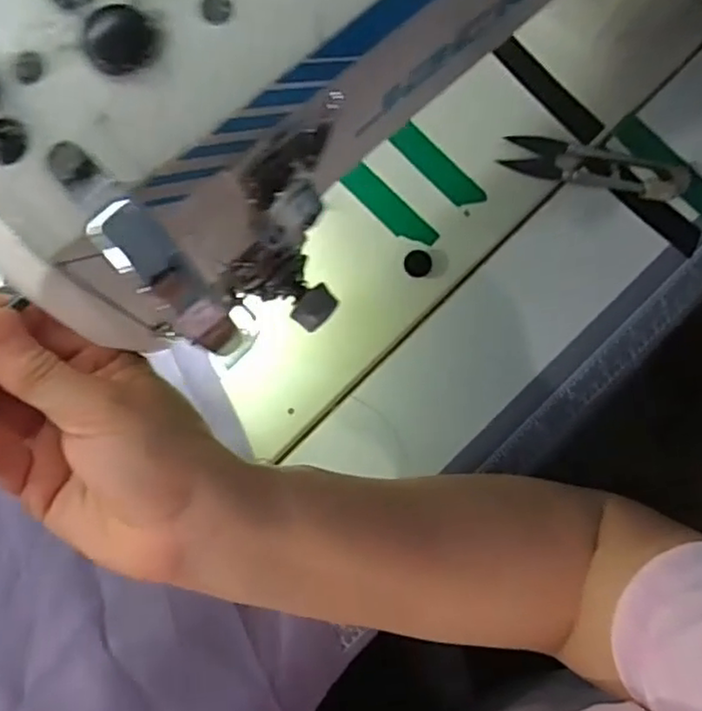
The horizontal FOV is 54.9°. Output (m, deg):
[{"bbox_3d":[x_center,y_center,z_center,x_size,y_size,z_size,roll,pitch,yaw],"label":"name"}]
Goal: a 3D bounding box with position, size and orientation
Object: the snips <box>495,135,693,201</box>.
[{"bbox_3d":[0.140,-0.109,0.386,0.102,0.014,0.026,14,83,0],"label":"snips"}]

